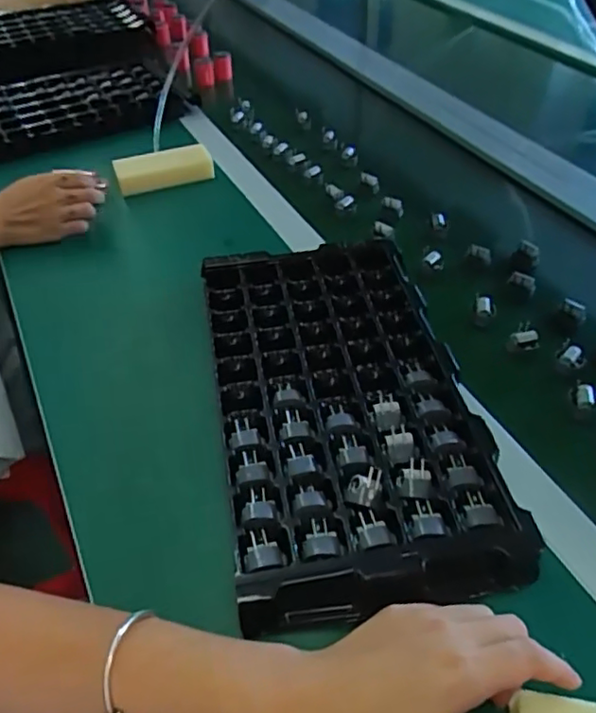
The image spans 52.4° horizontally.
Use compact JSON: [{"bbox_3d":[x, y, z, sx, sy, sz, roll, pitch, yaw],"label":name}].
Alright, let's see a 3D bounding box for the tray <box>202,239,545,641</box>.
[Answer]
[{"bbox_3d":[0.032,0.030,0.509,0.199,0.037,0.363,-8,45,-6],"label":"tray"}]

